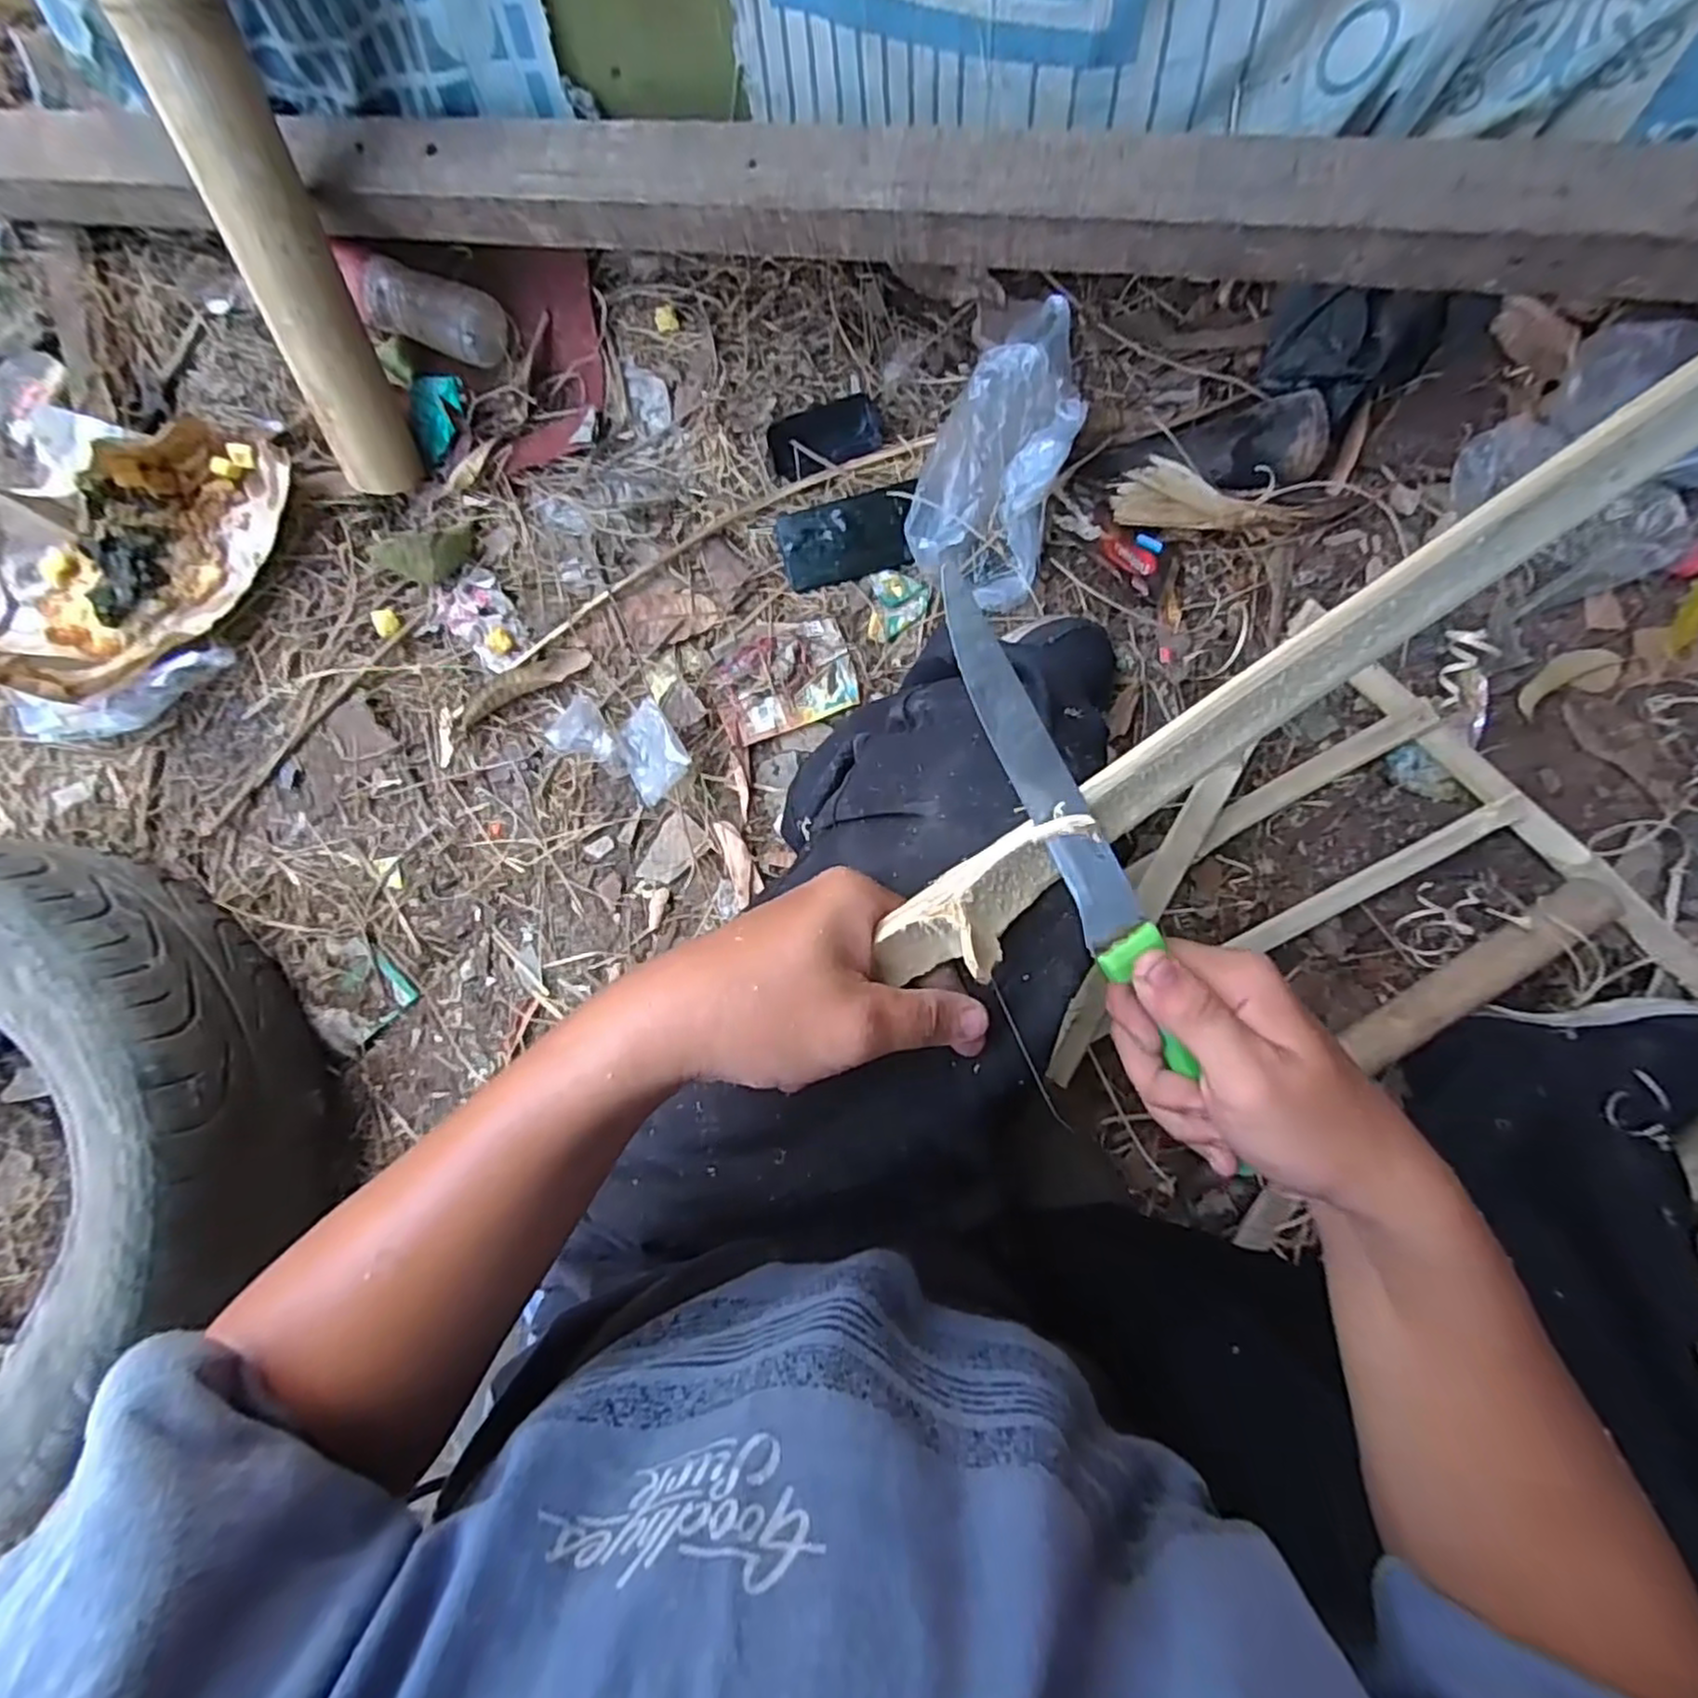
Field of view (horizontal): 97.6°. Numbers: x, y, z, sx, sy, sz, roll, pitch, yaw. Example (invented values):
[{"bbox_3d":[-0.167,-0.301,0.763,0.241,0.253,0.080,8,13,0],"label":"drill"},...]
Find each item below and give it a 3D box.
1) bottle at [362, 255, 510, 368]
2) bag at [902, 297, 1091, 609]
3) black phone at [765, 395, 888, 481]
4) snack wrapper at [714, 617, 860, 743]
[{"bbox_3d":[-0.415,-0.541,0.749,0.126,0.058,0.065,21,92,5],"label":"bottle"},{"bbox_3d":[0.149,-0.362,0.687,0.126,0.100,0.235,25,92,5],"label":"bag"},{"bbox_3d":[-0.024,-0.406,0.733,0.106,0.012,0.055,-18,109,3],"label":"black phone"},{"bbox_3d":[-0.064,-0.171,0.753,0.136,0.007,0.096,-20,88,5],"label":"snack wrapper"}]

